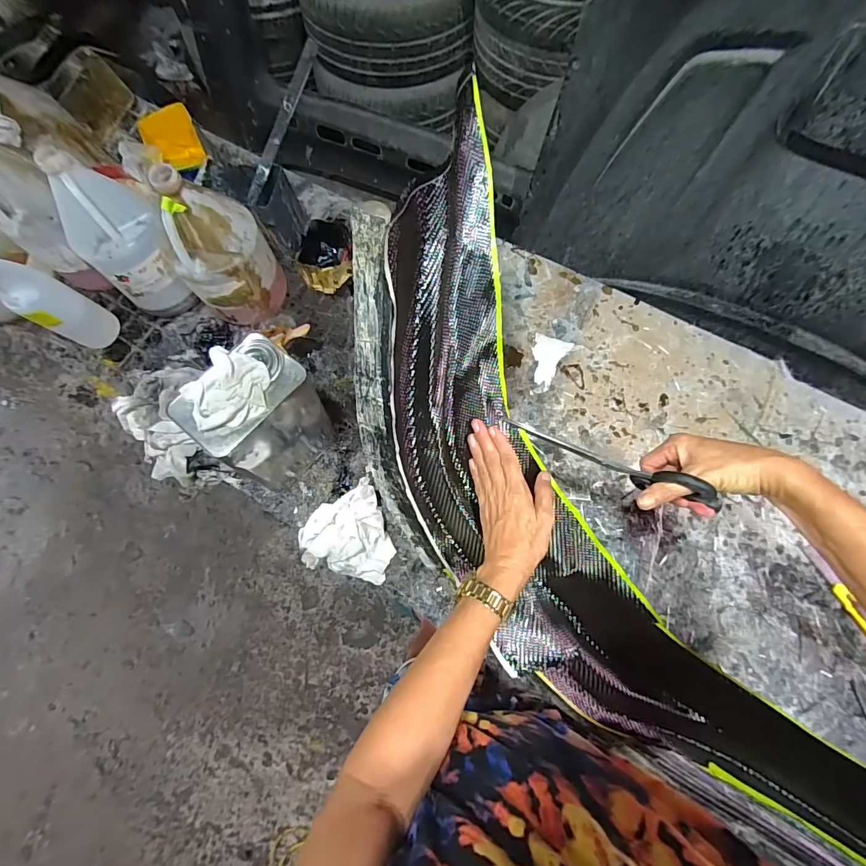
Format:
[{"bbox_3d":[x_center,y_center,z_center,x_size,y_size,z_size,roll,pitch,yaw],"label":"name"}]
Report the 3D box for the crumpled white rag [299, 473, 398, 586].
[{"bbox_3d":[-0.144,0.178,0.676,0.146,0.054,0.147,-18,75,-3],"label":"crumpled white rag"}]

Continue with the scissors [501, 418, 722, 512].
[{"bbox_3d":[0.188,0.027,0.477,0.242,0.061,0.015,23,76,31],"label":"scissors"}]

